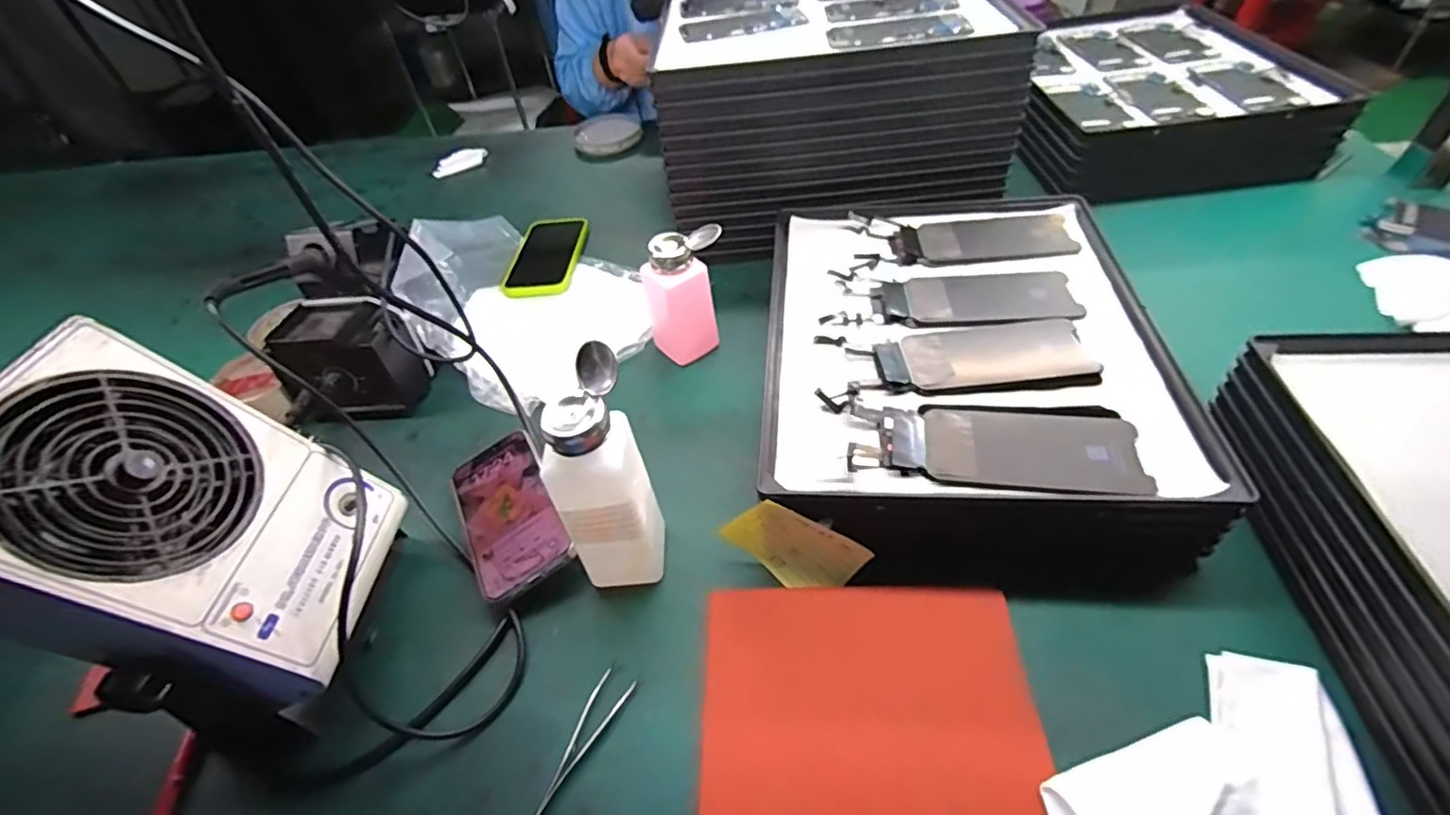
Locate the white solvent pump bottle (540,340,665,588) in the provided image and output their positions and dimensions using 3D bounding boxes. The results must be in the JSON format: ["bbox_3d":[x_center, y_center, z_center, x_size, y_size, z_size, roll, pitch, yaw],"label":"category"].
[{"bbox_3d":[-0.082,0.053,0.416,0.062,0.181,0.060,-18,48,-9],"label":"white solvent pump bottle"}]

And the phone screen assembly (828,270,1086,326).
[{"bbox_3d":[0.207,-0.102,0.554,0.201,0.004,0.072,-1,47,7],"label":"phone screen assembly"}]

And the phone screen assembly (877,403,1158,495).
[{"bbox_3d":[0.200,0.026,0.435,0.169,0.010,0.073,1,48,9],"label":"phone screen assembly"}]

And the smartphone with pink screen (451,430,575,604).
[{"bbox_3d":[-0.179,0.084,0.503,0.076,0.006,0.157,-33,46,-6],"label":"smartphone with pink screen"}]

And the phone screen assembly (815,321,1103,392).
[{"bbox_3d":[0.190,-0.042,0.499,0.200,0.008,0.070,-5,47,3],"label":"phone screen assembly"}]

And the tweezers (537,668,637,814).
[{"bbox_3d":[-0.095,0.215,0.386,0.022,0.004,0.102,19,53,23],"label":"tweezers"}]

